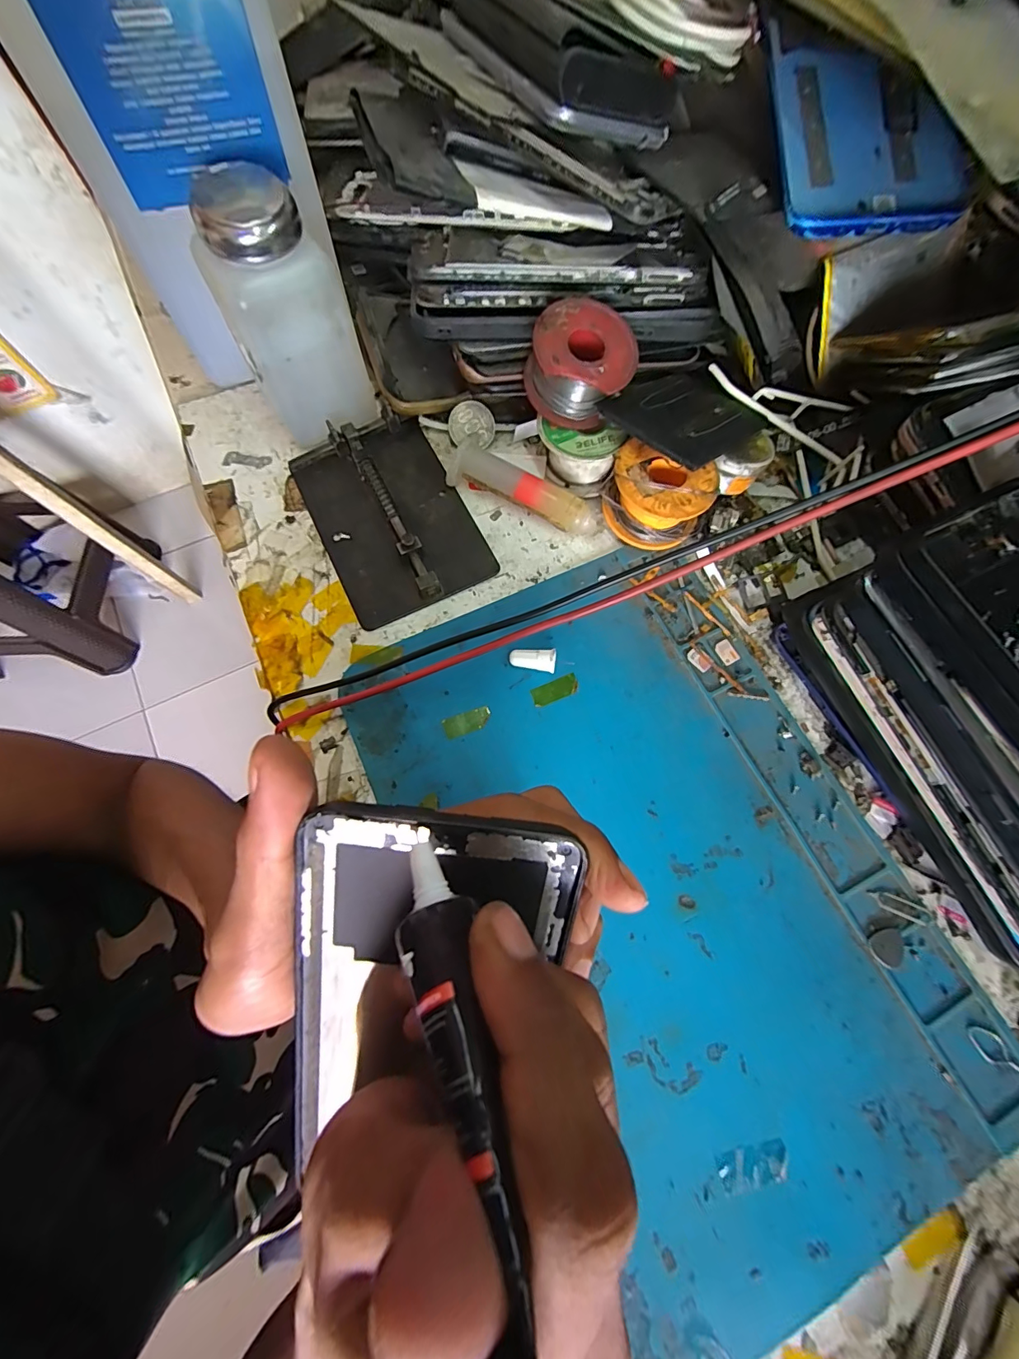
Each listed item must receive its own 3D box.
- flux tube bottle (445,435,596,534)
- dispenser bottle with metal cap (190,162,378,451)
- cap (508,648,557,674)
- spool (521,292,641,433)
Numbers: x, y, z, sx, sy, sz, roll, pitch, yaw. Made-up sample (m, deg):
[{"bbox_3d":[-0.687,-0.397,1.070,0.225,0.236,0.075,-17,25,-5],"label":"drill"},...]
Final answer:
[{"bbox_3d":[0.008,-0.105,0.254,0.083,0.020,0.022,22,73,5],"label":"flux tube bottle"},{"bbox_3d":[-0.108,-0.175,0.231,0.053,0.100,0.048,-27,75,-9],"label":"dispenser bottle with metal cap"},{"bbox_3d":[0.011,-0.009,0.228,0.022,0.011,0.008,4,73,0],"label":"cap"},{"bbox_3d":[0.036,-0.162,0.236,0.052,0.034,0.045,13,73,3],"label":"spool"}]

